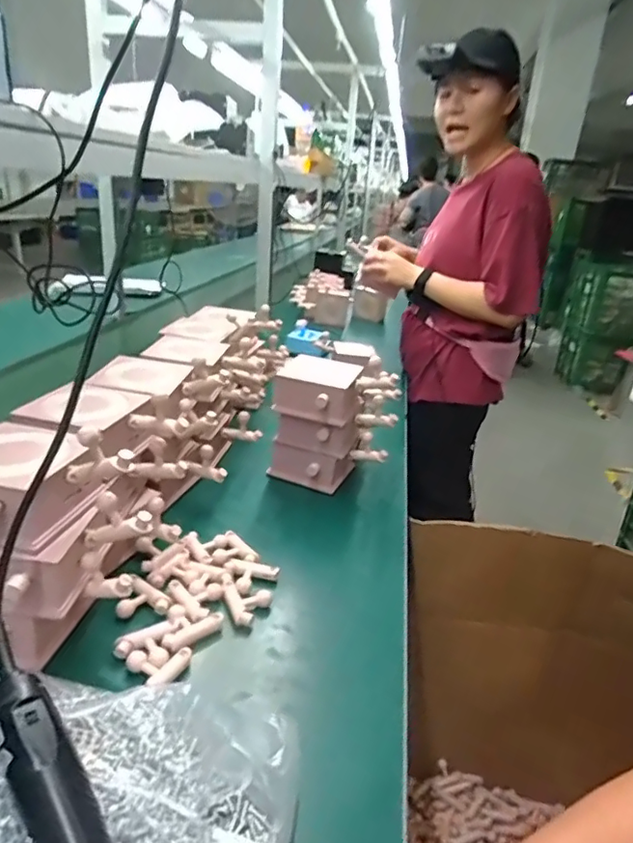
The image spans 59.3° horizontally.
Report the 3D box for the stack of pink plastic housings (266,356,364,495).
[{"bbox_3d":[0.003,0.000,0.818,0.114,0.162,0.103,11,24,14],"label":"stack of pink plastic housings"}]

